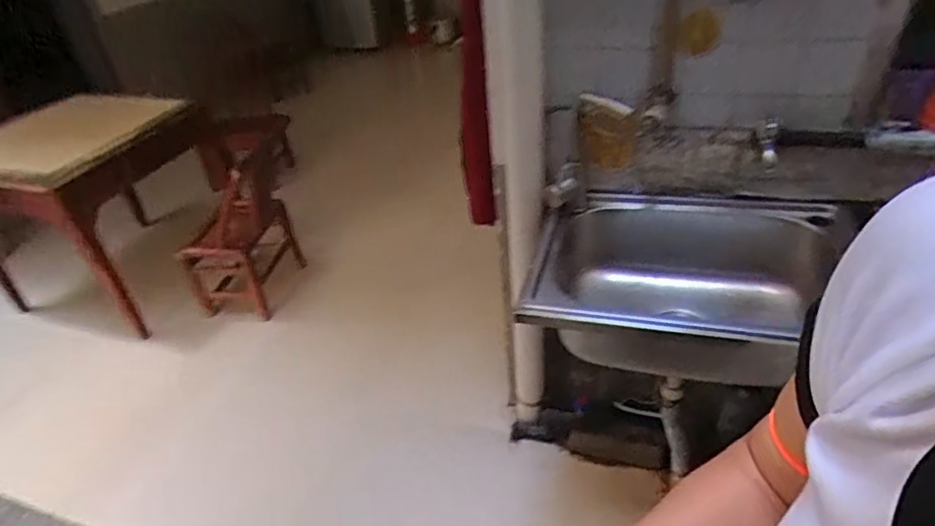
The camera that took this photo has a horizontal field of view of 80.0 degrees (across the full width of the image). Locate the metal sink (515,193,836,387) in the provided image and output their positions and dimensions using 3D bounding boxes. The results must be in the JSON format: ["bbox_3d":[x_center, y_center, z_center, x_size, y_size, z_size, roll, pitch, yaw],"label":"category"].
[{"bbox_3d":[0.385,0.060,1.021,0.519,0.201,0.368,5,37,16],"label":"metal sink"}]

